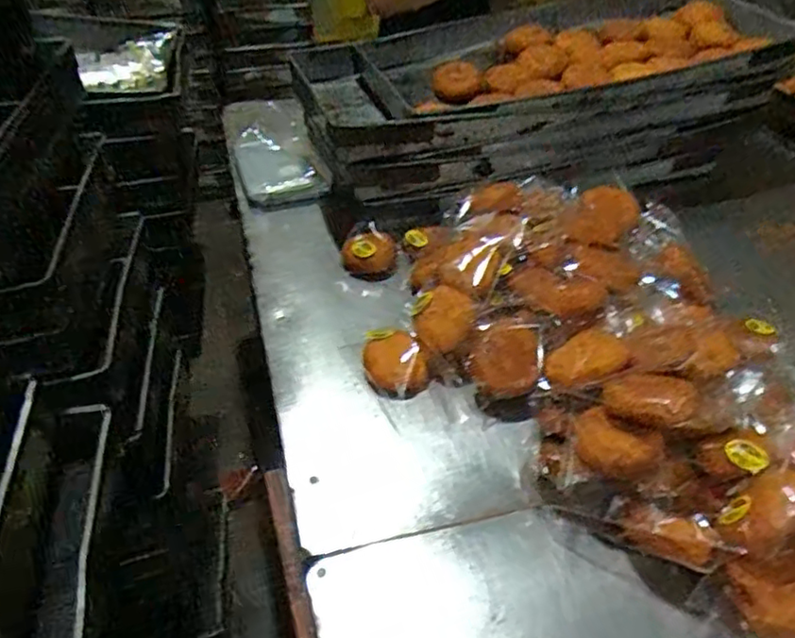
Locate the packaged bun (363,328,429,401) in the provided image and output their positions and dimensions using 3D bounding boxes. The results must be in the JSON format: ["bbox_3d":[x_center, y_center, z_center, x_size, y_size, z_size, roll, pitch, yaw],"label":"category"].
[{"bbox_3d":[-0.003,0.059,0.857,0.080,0.038,0.108,-5,43,-6],"label":"packaged bun"}]

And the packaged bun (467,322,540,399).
[{"bbox_3d":[0.143,0.055,0.842,0.092,0.053,0.091,-1,78,5],"label":"packaged bun"}]

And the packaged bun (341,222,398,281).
[{"bbox_3d":[-0.046,-0.117,1.052,0.092,0.040,0.098,-1,42,-2],"label":"packaged bun"}]

